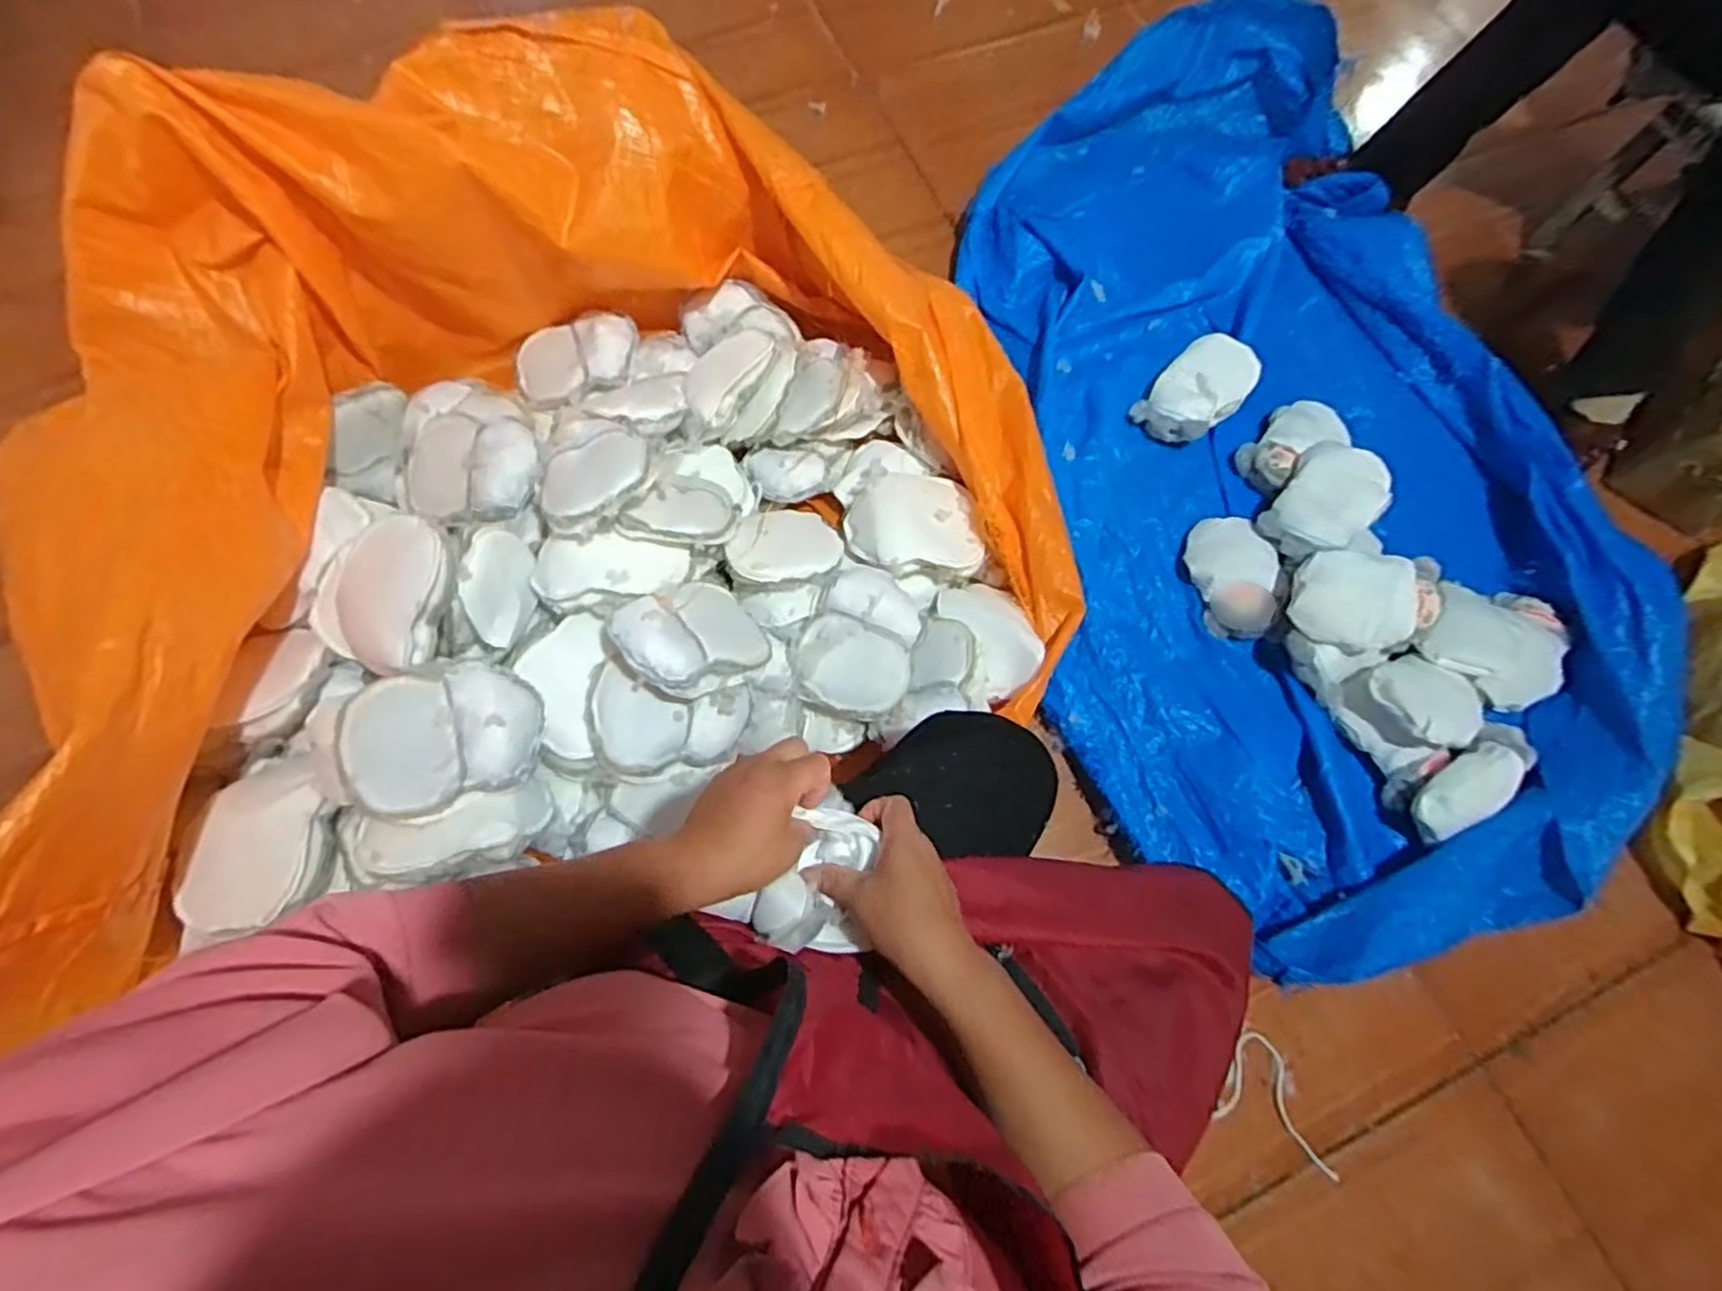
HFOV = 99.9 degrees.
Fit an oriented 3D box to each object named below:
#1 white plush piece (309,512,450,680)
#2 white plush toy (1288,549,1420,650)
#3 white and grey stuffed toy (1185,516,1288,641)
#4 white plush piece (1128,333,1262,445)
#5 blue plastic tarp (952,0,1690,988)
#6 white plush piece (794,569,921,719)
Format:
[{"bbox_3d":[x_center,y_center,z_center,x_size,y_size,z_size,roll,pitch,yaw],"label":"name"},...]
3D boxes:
[{"bbox_3d":[-0.526,-0.059,0.804,0.179,0.050,0.170,16,88,25],"label":"white plush piece"},{"bbox_3d":[0.650,-0.062,0.960,0.147,0.074,0.126,15,104,14],"label":"white plush toy"},{"bbox_3d":[0.531,-0.100,1.035,0.106,0.079,0.185,-5,72,-3],"label":"white and grey stuffed toy"},{"bbox_3d":[0.518,-0.393,1.104,0.124,0.105,0.166,41,76,11],"label":"white plush piece"},{"bbox_3d":[0.580,-0.326,1.053,0.715,0.204,1.433,-6,71,-5],"label":"blue plastic tarp"},{"bbox_3d":[-0.004,-0.008,0.871,0.142,0.048,0.176,14,74,2],"label":"white plush piece"}]

